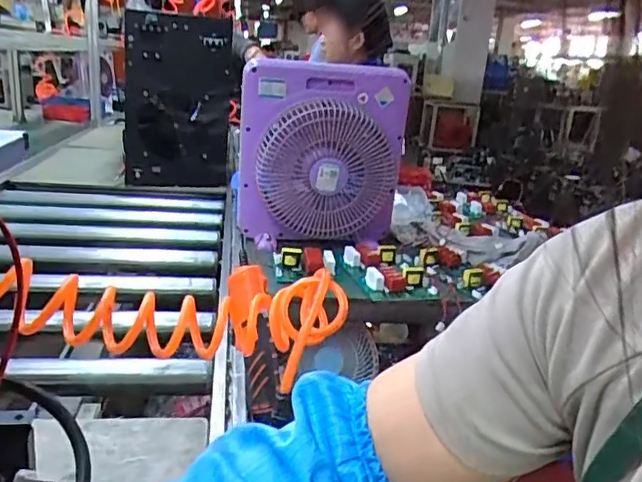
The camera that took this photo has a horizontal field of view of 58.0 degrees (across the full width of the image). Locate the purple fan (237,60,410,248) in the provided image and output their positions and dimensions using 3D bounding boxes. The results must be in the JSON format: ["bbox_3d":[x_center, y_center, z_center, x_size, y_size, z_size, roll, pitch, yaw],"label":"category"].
[{"bbox_3d":[0.013,-0.166,1.133,0.331,0.345,0.094,0,14,-22],"label":"purple fan"}]

